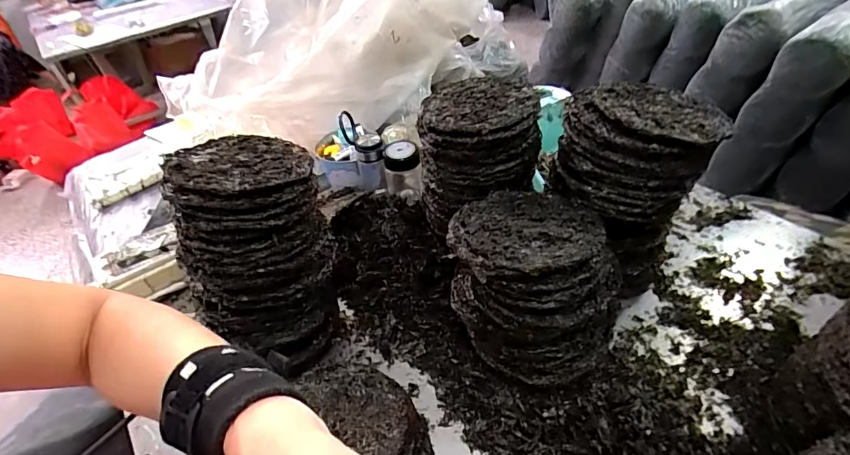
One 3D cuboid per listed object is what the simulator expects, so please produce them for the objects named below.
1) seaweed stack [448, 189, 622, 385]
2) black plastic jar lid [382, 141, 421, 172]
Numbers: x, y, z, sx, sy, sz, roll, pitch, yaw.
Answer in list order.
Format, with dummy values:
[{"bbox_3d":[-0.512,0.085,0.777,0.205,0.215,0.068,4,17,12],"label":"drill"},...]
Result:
[{"bbox_3d":[0.155,0.079,0.674,0.218,0.201,0.233,-15,42,-8],"label":"seaweed stack"},{"bbox_3d":[-0.048,-0.144,0.902,0.071,0.038,0.066,-4,41,4],"label":"black plastic jar lid"}]

